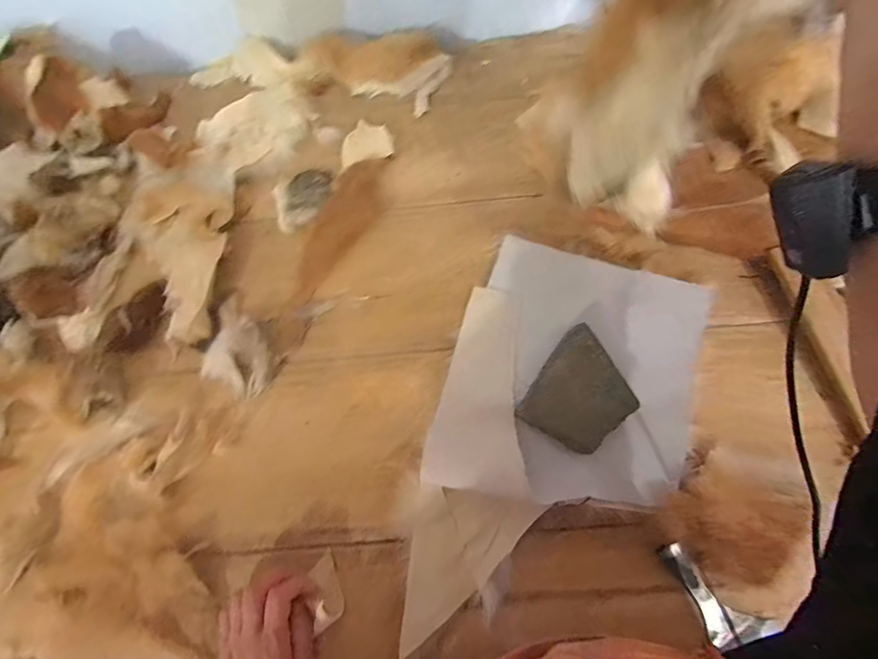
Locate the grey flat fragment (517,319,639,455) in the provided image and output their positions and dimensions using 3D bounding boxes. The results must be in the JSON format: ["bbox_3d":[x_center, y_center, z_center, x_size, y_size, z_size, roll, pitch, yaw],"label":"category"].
[{"bbox_3d":[0.165,0.071,0.457,0.101,0.031,0.124,32,77,14],"label":"grey flat fragment"}]

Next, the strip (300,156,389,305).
[{"bbox_3d":[-0.132,-0.146,0.558,0.073,0.019,0.225,19,74,10],"label":"strip"}]

